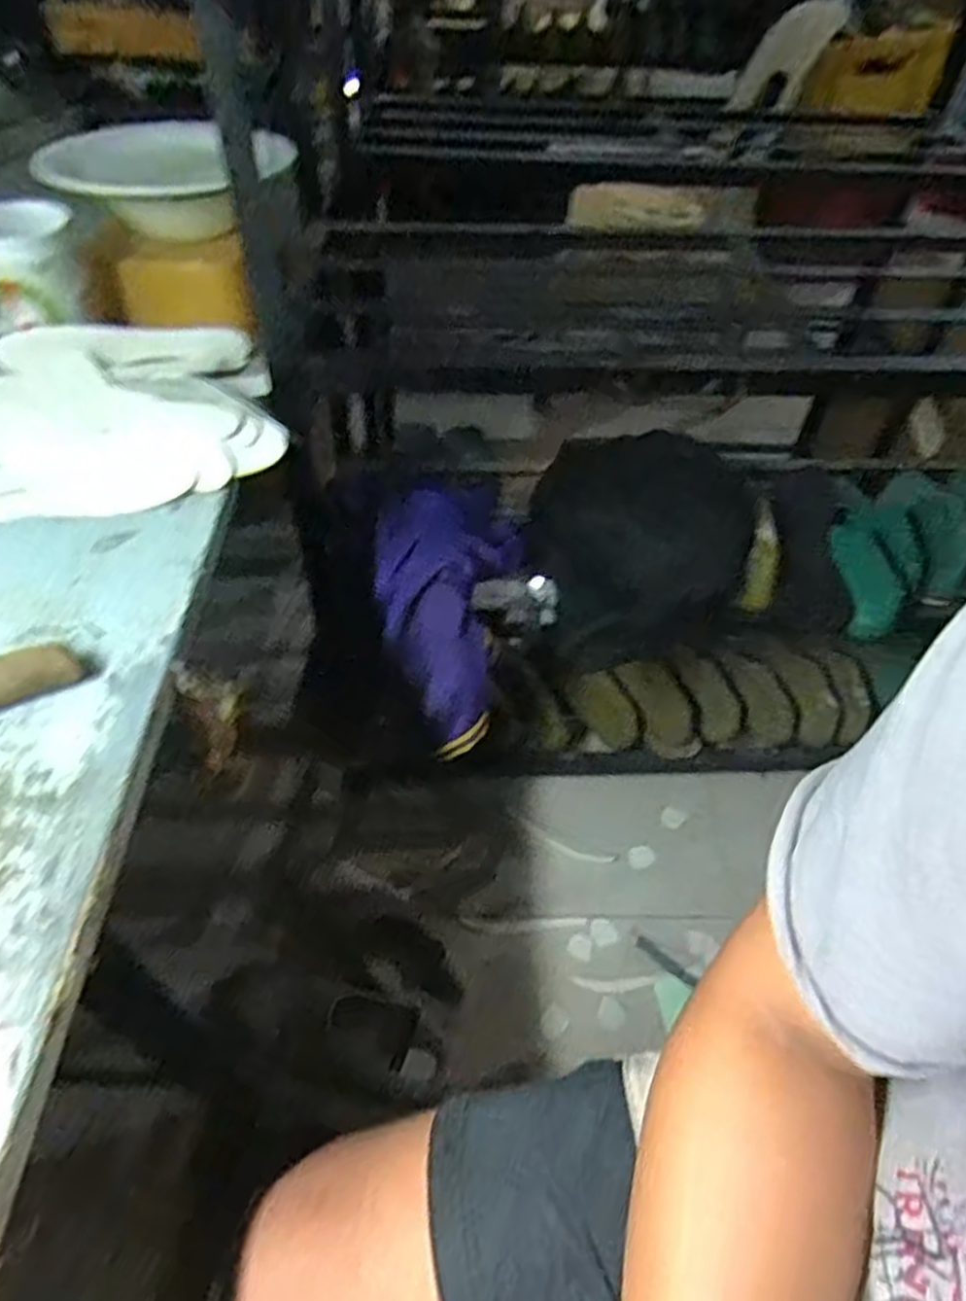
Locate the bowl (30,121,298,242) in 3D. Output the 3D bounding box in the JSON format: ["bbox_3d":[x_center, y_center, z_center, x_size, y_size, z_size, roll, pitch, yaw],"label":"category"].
[{"bbox_3d":[-0.281,-0.414,0.692,0.185,0.070,0.185,1,49,-1],"label":"bowl"}]

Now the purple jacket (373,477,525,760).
[{"bbox_3d":[-0.036,-0.022,0.835,0.151,0.294,0.068,-2,11,-6],"label":"purple jacket"}]

